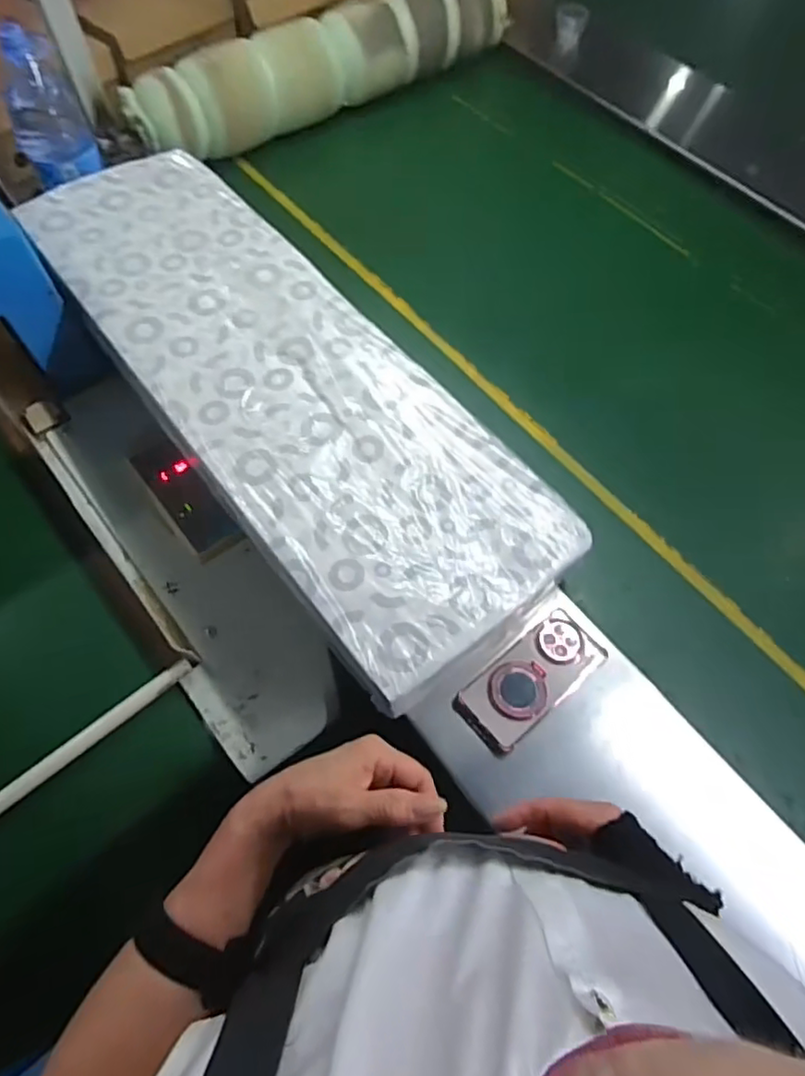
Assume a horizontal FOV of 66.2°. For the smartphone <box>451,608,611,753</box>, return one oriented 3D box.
[{"bbox_3d":[0.138,0.152,0.669,0.163,0.017,0.076,-39,72,-15],"label":"smartphone"}]

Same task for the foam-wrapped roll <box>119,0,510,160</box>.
[{"bbox_3d":[-0.117,-0.887,1.150,0.802,0.127,0.102,-32,67,-16],"label":"foam-wrapped roll"}]

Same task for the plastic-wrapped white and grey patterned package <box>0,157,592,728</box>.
[{"bbox_3d":[-0.166,-0.218,0.768,0.287,0.032,0.870,-35,68,-17],"label":"plastic-wrapped white and grey patterned package"}]

